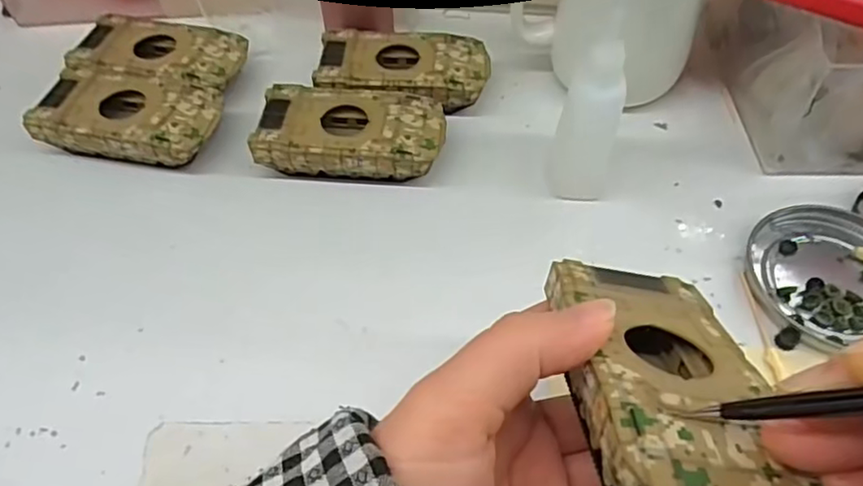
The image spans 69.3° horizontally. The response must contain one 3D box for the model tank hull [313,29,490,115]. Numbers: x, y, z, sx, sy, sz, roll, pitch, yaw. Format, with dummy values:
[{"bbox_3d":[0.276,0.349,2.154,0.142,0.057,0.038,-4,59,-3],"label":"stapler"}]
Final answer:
[{"bbox_3d":[-0.016,-0.098,0.365,0.095,0.026,0.053,2,54,2],"label":"model tank hull"}]

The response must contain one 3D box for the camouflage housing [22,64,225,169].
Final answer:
[{"bbox_3d":[-0.162,-0.066,0.342,0.092,0.026,0.049,8,54,6],"label":"camouflage housing"}]

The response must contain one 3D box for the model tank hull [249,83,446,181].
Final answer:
[{"bbox_3d":[-0.042,-0.056,0.335,0.094,0.027,0.051,5,54,4],"label":"model tank hull"}]

